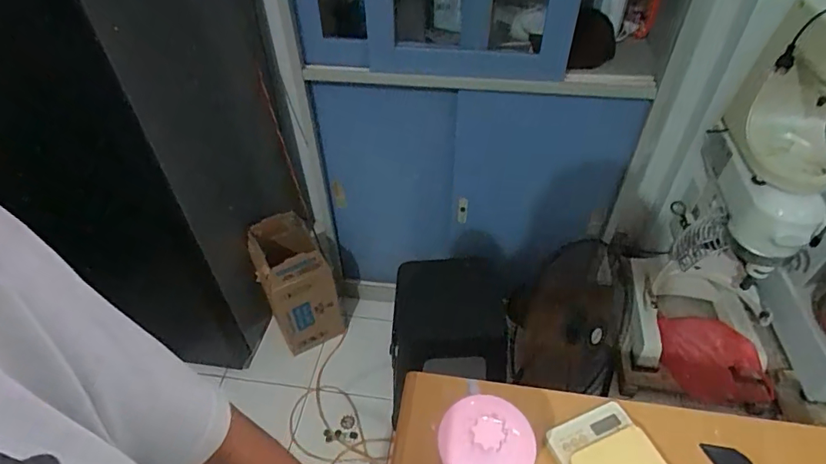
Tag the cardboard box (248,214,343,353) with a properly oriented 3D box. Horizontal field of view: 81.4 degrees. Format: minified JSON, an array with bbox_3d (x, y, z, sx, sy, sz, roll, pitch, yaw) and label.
[{"bbox_3d":[-0.379,0.183,1.610,0.234,0.461,0.213,-16,47,-14],"label":"cardboard box"}]

